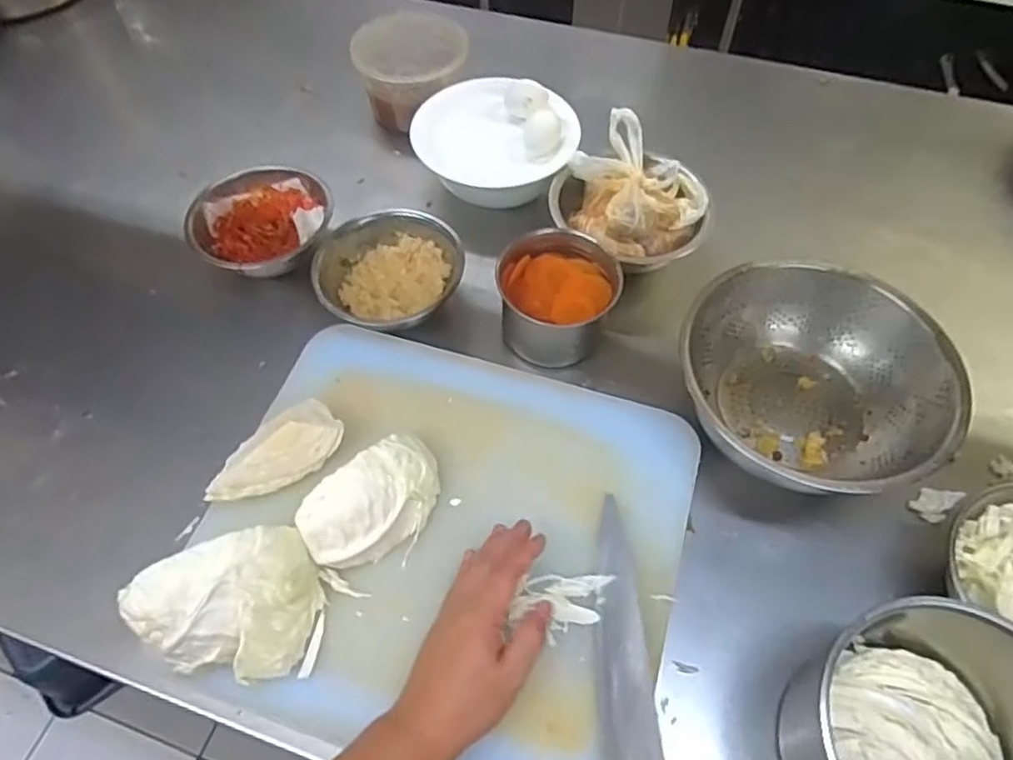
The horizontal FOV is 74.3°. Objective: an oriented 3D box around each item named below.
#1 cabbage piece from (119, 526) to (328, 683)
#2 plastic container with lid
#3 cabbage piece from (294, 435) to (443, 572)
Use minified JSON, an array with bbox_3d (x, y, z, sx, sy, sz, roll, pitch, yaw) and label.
[{"bbox_3d":[-0.202,0.173,0.490,0.124,0.067,0.091,-22,61,-13],"label":"cabbage piece"},{"bbox_3d":[-0.123,-0.402,0.889,0.124,0.122,0.112,-40,66,-21],"label":"plastic container with lid"},{"bbox_3d":[-0.102,0.100,0.544,0.064,0.064,0.125,39,66,22],"label":"cabbage piece"}]

